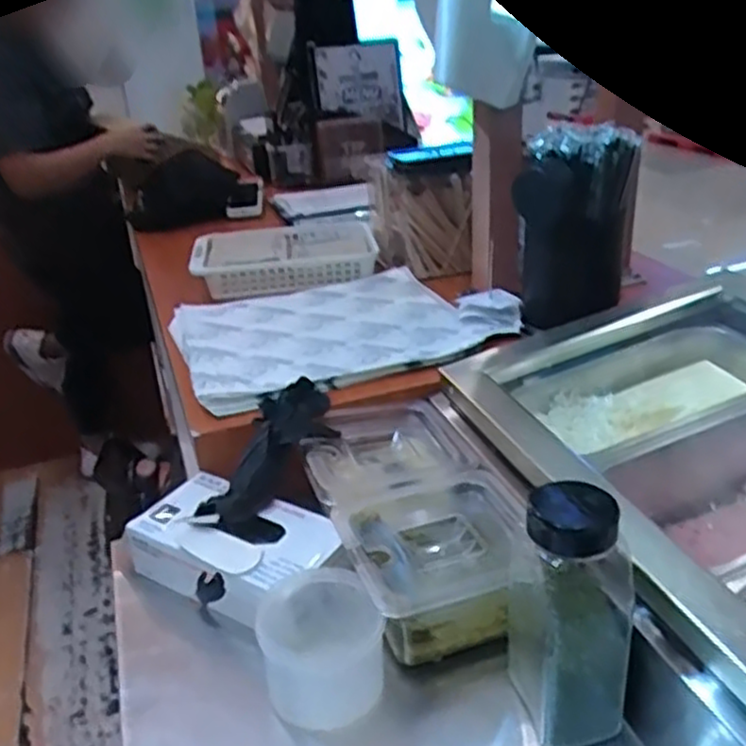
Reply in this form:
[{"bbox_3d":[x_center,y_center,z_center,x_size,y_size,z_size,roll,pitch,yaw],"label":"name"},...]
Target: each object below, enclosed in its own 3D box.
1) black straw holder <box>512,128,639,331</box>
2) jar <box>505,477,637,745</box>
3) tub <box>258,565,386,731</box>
[{"bbox_3d":[0.256,-0.189,0.979,0.142,0.234,0.101,-2,27,3],"label":"black straw holder"},{"bbox_3d":[0.152,0.183,0.588,0.072,0.203,0.095,-7,27,-5],"label":"jar"},{"bbox_3d":[-0.048,0.230,0.654,0.097,0.091,0.106,-3,27,2],"label":"tub"}]

